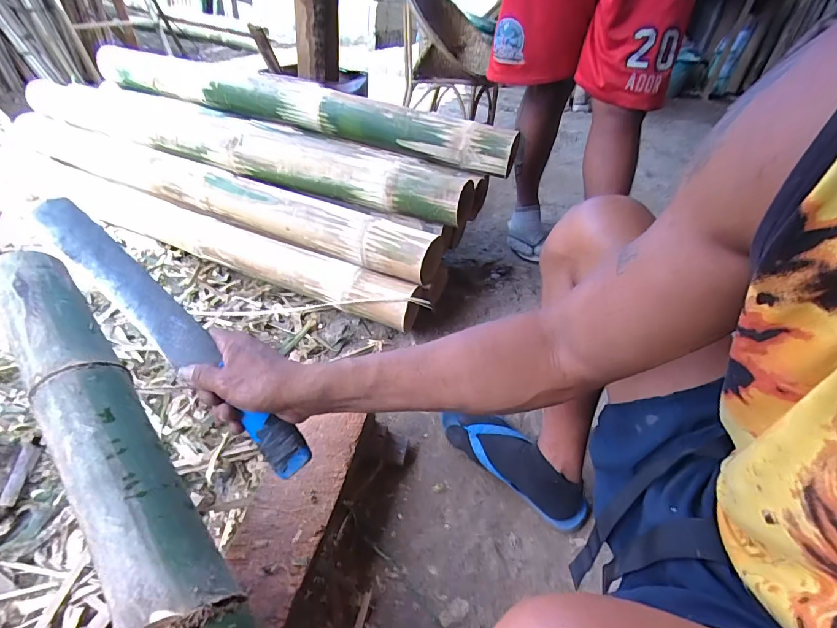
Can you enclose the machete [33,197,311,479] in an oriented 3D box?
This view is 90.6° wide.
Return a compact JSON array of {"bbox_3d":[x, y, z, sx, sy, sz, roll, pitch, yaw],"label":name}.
[{"bbox_3d":[-0.237,0.013,0.402,0.362,0.021,0.042,44,54,6],"label":"machete"}]

